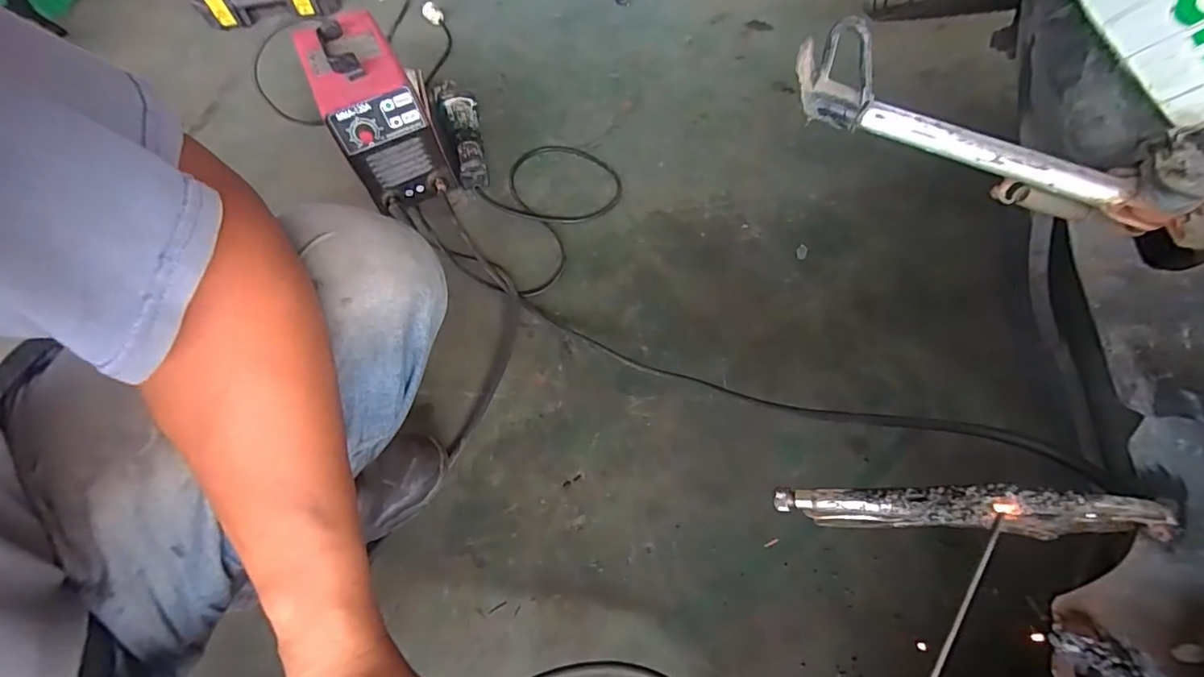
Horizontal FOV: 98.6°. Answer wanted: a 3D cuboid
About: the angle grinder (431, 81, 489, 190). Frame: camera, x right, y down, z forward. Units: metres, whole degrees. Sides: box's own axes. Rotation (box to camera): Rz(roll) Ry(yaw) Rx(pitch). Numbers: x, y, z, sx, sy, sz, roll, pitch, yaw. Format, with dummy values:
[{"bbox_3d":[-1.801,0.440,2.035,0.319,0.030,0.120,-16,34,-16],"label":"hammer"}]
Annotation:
[{"bbox_3d":[-0.251,-0.368,0.934,0.080,0.075,0.238,-17,59,-6],"label":"angle grinder"}]

